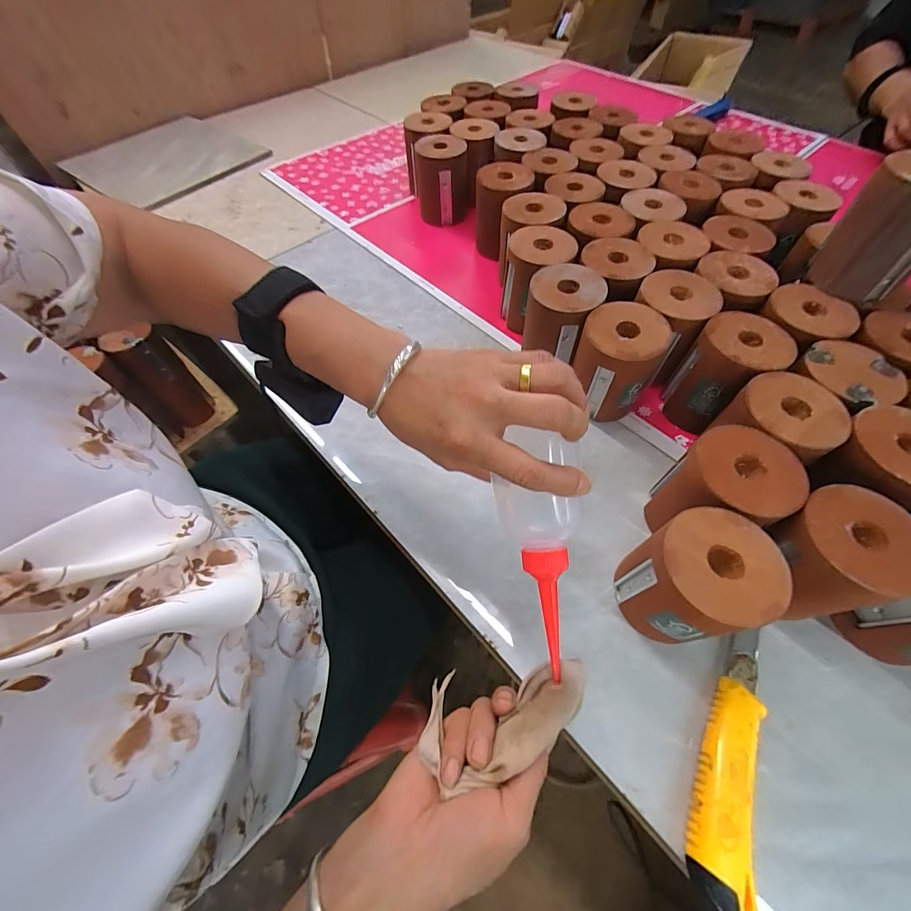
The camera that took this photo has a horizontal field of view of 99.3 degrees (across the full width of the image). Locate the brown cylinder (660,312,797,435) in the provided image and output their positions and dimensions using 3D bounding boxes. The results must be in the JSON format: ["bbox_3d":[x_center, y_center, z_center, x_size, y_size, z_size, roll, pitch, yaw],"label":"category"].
[{"bbox_3d":[0.274,-0.083,0.405,0.083,0.103,0.081,-38,65,-21],"label":"brown cylinder"}]

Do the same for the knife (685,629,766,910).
[{"bbox_3d":[0.193,0.210,0.275,0.035,0.022,0.172,21,61,14],"label":"knife"}]

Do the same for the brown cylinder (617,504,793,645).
[{"bbox_3d":[0.175,0.097,0.296,0.084,0.104,0.078,-21,60,-12],"label":"brown cylinder"}]

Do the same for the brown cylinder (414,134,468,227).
[{"bbox_3d":[-0.023,-0.438,0.621,0.082,0.104,0.066,-5,58,-2],"label":"brown cylinder"}]

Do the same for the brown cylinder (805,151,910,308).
[{"bbox_3d":[0.403,-0.208,0.363,0.075,0.106,0.065,40,66,23],"label":"brown cylinder"}]

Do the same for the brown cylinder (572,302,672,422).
[{"bbox_3d":[0.169,-0.093,0.412,0.076,0.102,0.080,0,58,1],"label":"brown cylinder"}]

